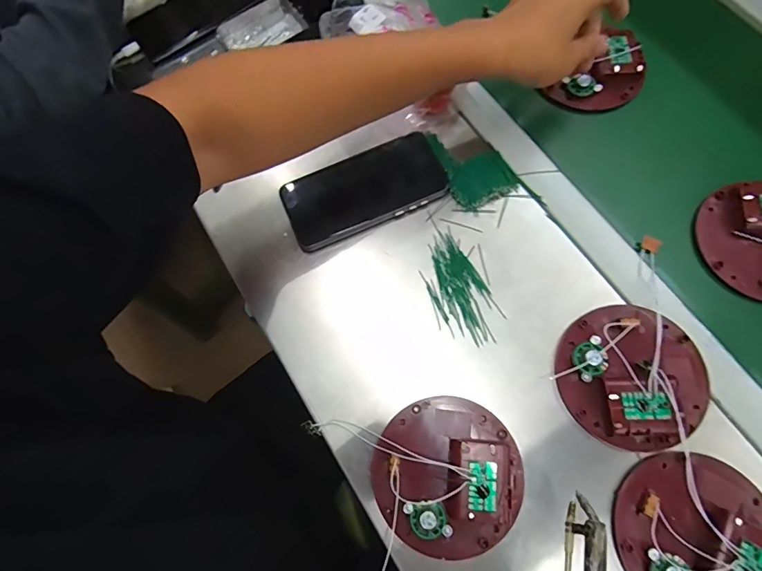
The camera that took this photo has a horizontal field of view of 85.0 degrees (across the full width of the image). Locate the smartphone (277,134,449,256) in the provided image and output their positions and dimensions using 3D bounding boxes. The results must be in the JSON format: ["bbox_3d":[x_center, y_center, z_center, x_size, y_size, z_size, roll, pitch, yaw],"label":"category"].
[{"bbox_3d":[-0.017,-0.099,0.430,0.164,0.010,0.083,-24,73,-4],"label":"smartphone"}]

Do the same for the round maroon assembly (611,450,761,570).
[{"bbox_3d":[0.243,0.192,0.317,0.110,0.019,0.120,-1,73,3],"label":"round maroon assembly"}]

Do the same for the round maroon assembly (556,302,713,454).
[{"bbox_3d":[0.217,0.075,0.356,0.120,0.025,0.118,-1,73,3],"label":"round maroon assembly"}]

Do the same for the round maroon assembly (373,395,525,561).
[{"bbox_3d":[0.054,0.155,0.342,0.115,0.024,0.119,-1,73,3],"label":"round maroon assembly"}]

